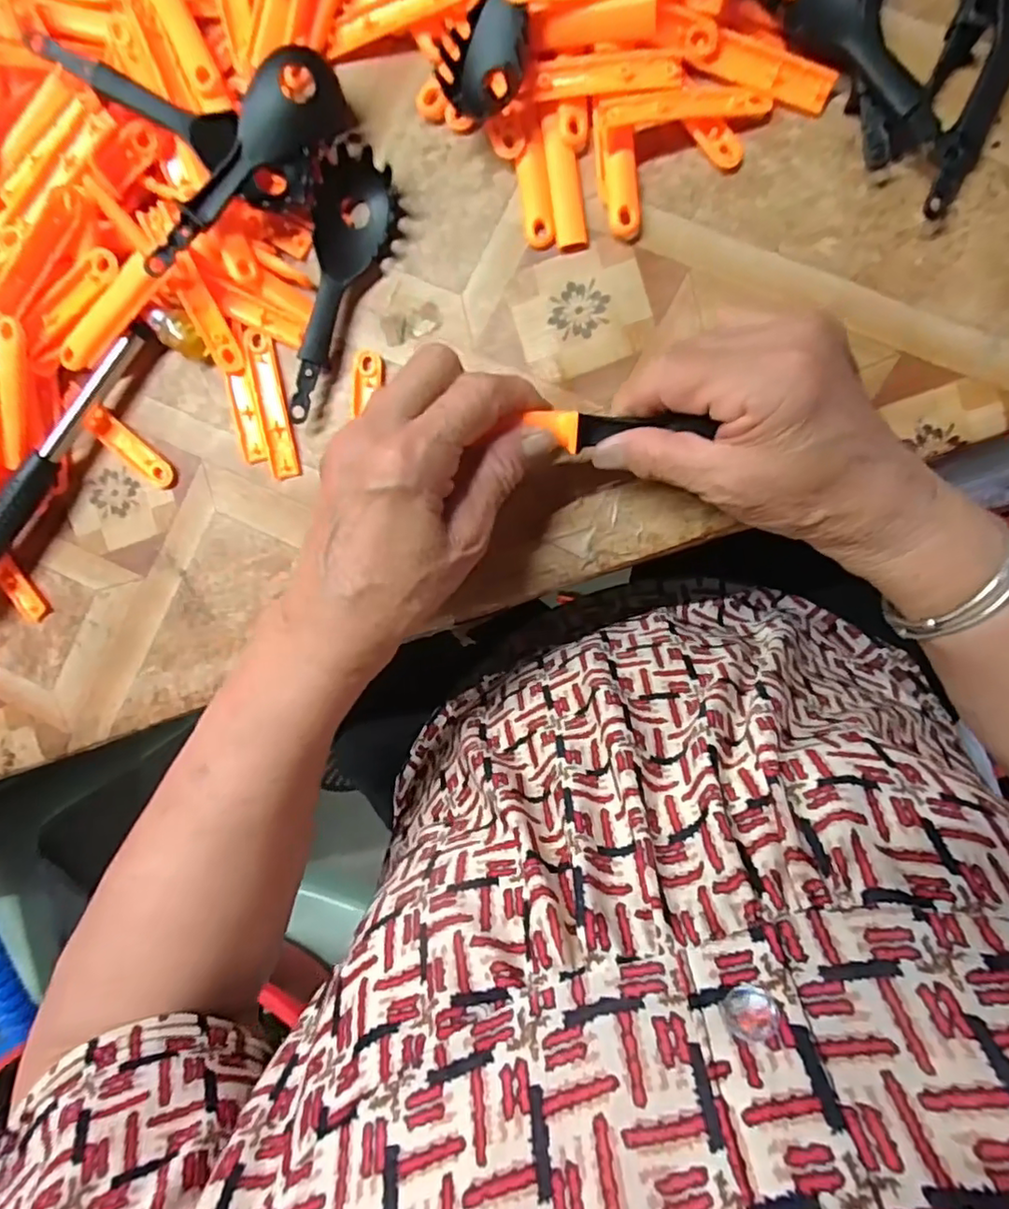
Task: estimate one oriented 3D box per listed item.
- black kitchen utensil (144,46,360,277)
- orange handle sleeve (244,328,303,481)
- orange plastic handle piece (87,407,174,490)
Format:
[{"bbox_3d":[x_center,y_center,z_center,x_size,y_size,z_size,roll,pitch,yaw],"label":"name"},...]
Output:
[{"bbox_3d":[-0.122,-0.202,0.279,0.025,0.029,0.125,41,86,2],"label":"black kitchen utensil"},{"bbox_3d":[-0.120,-0.103,0.311,0.016,0.004,0.075,-8,95,8],"label":"orange handle sleeve"},{"bbox_3d":[-0.201,-0.084,0.326,0.054,0.006,0.014,42,99,2],"label":"orange plastic handle piece"}]

